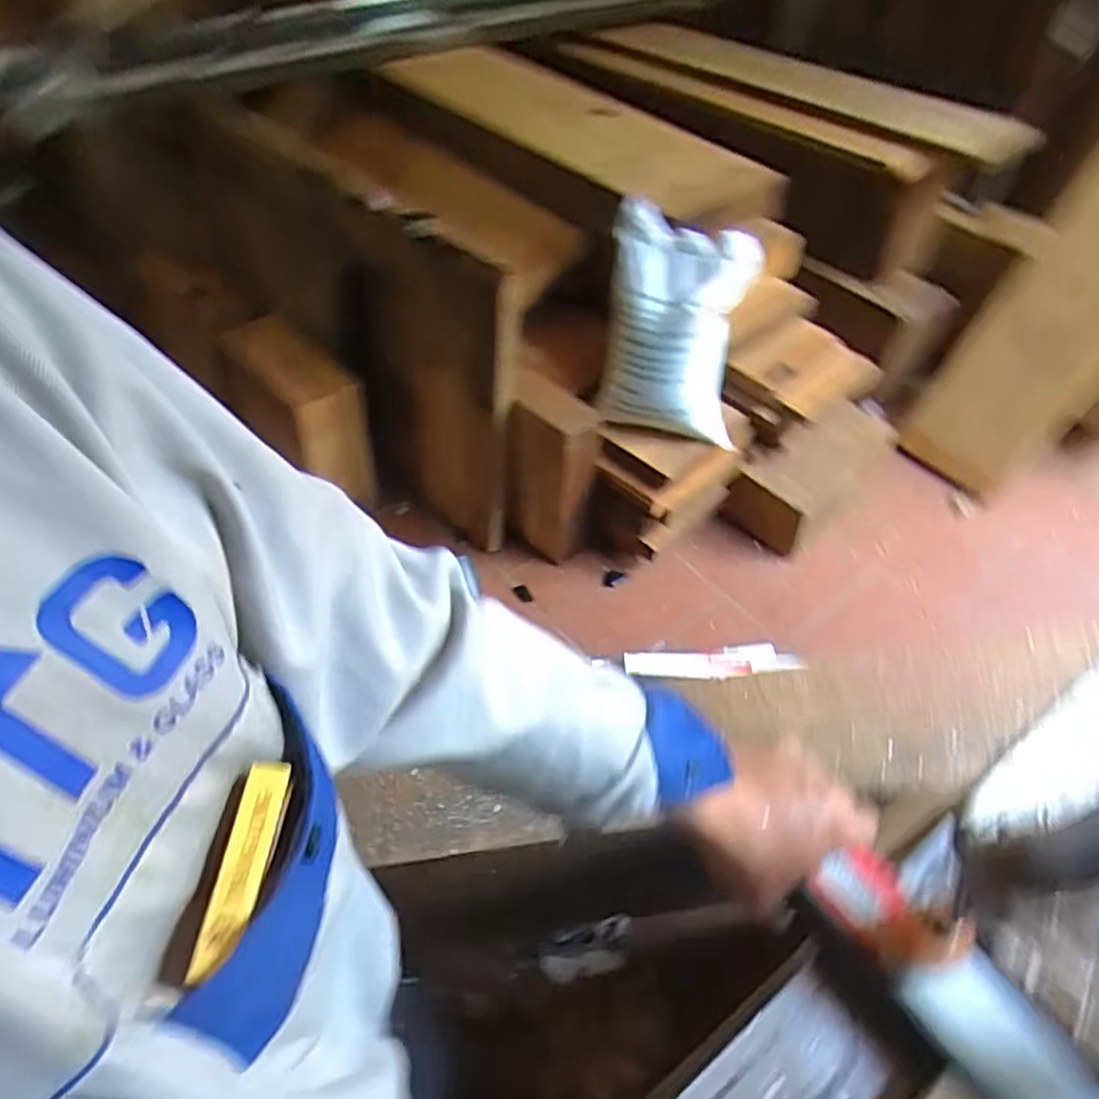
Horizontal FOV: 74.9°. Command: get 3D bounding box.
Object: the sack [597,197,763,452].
[{"bbox_3d":[0.294,-0.523,1.679,0.305,0.503,0.152,10,10,18],"label":"sack"}]

